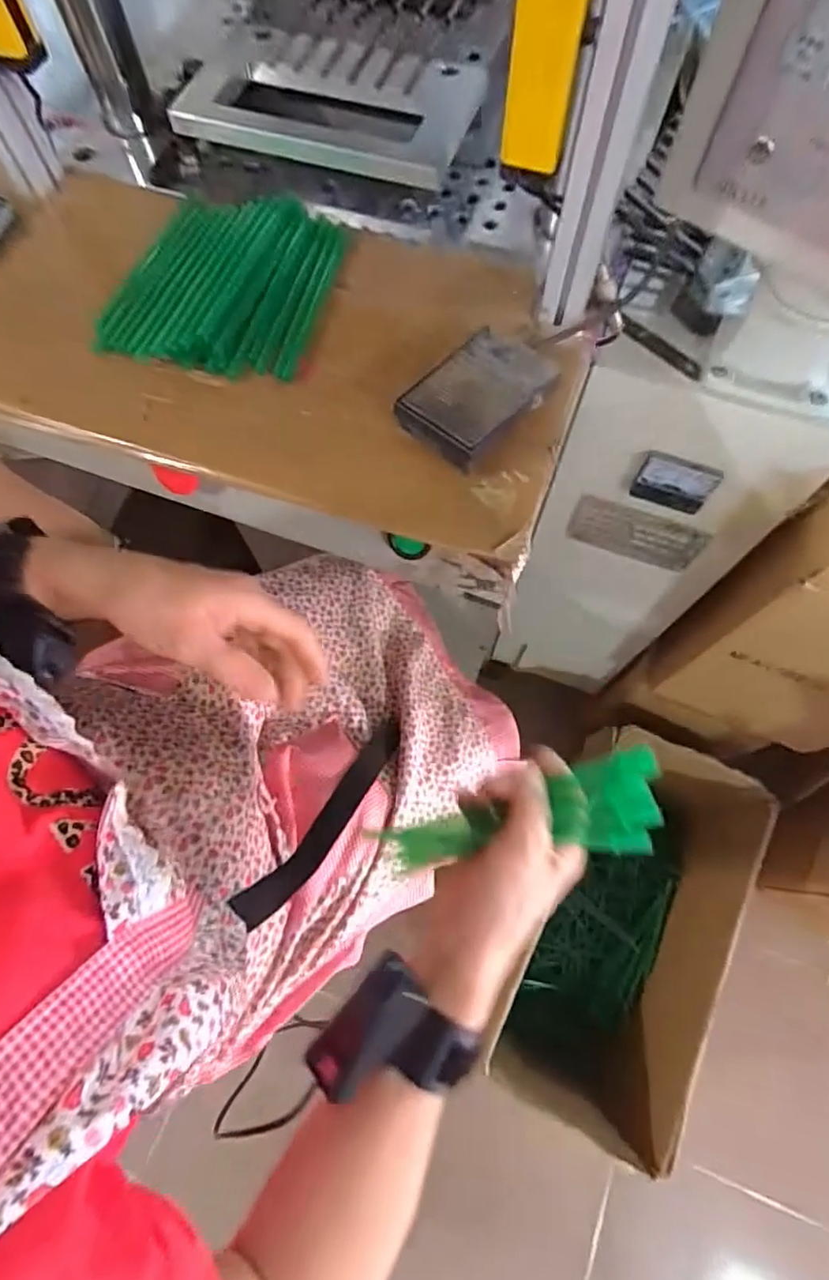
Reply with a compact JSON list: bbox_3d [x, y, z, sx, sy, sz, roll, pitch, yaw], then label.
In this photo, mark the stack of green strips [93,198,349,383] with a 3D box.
[{"bbox_3d":[-0.146,-0.284,0.457,0.159,0.020,0.176,8,70,5],"label":"stack of green strips"}]

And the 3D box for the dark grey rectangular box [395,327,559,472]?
[{"bbox_3d":[0.042,-0.165,0.395,0.066,0.032,0.101,40,76,15],"label":"dark grey rectangular box"}]

